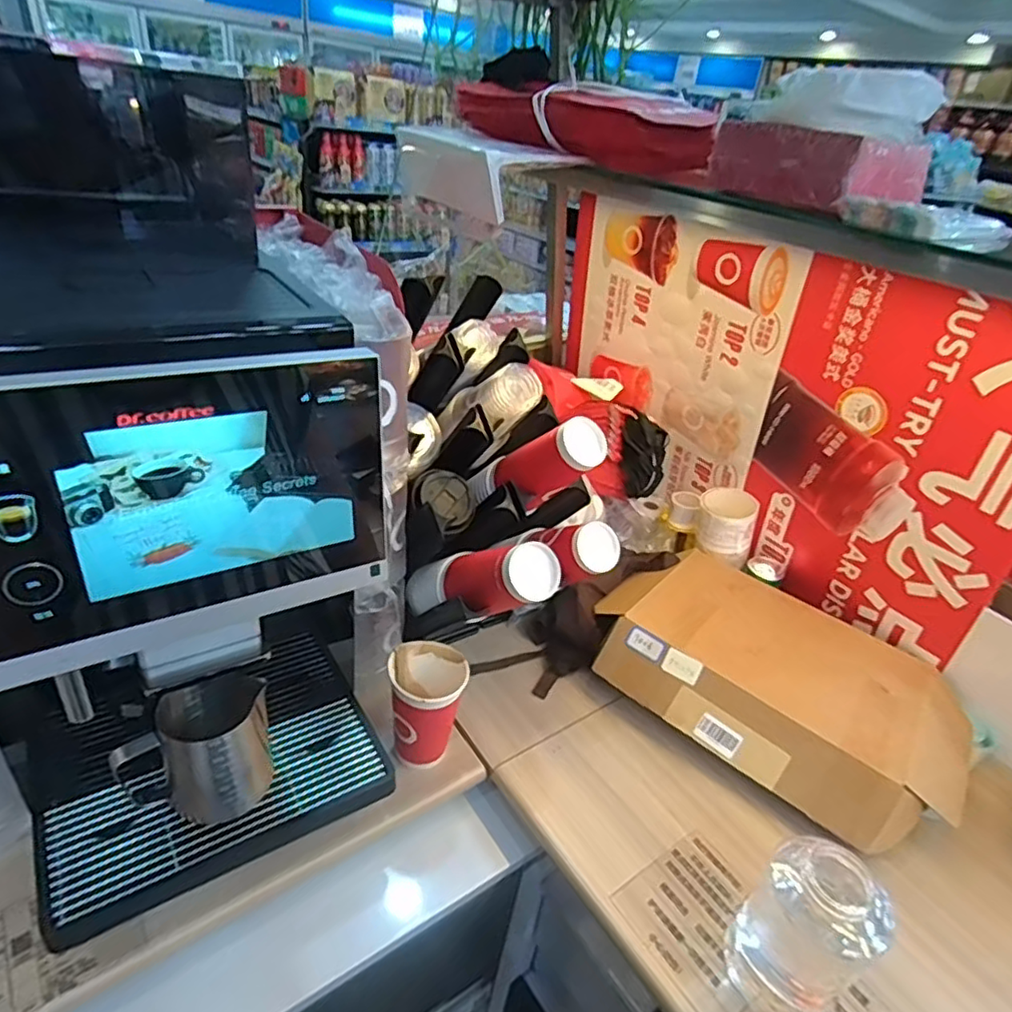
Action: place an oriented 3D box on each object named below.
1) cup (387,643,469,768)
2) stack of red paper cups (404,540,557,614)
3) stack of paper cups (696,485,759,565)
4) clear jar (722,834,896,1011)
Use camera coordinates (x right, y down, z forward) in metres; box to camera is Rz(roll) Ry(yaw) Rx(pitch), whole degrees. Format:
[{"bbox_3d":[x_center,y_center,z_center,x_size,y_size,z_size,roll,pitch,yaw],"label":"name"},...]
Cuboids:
[{"bbox_3d":[-0.091,0.228,0.722,0.083,0.130,0.081,6,32,-4],"label":"cup"},{"bbox_3d":[-0.041,0.092,0.763,0.067,0.070,0.259,-18,-1,-35],"label":"stack of red paper cups"},{"bbox_3d":[0.345,0.023,1.002,0.088,0.088,0.081,17,33,14],"label":"stack of paper cups"},{"bbox_3d":[0.263,0.371,0.561,0.088,0.149,0.093,6,32,-4],"label":"clear jar"}]

